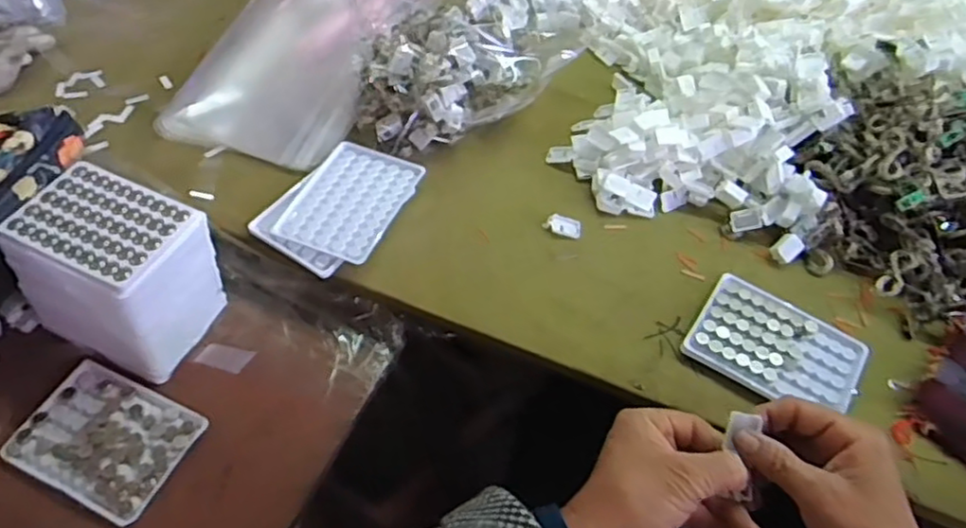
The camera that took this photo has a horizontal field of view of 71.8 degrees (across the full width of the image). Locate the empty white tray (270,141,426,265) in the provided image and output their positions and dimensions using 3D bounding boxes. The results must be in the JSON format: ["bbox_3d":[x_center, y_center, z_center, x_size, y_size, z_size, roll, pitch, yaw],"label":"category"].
[{"bbox_3d":[-0.123,-0.061,0.622,0.095,0.006,0.130,20,55,11],"label":"empty white tray"}]

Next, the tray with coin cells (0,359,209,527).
[{"bbox_3d":[-0.300,0.138,0.531,0.128,0.007,0.093,23,56,13],"label":"tray with coin cells"}]

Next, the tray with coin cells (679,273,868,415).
[{"bbox_3d":[0.247,0.069,0.558,0.135,0.013,0.096,27,57,16],"label":"tray with coin cells"}]

